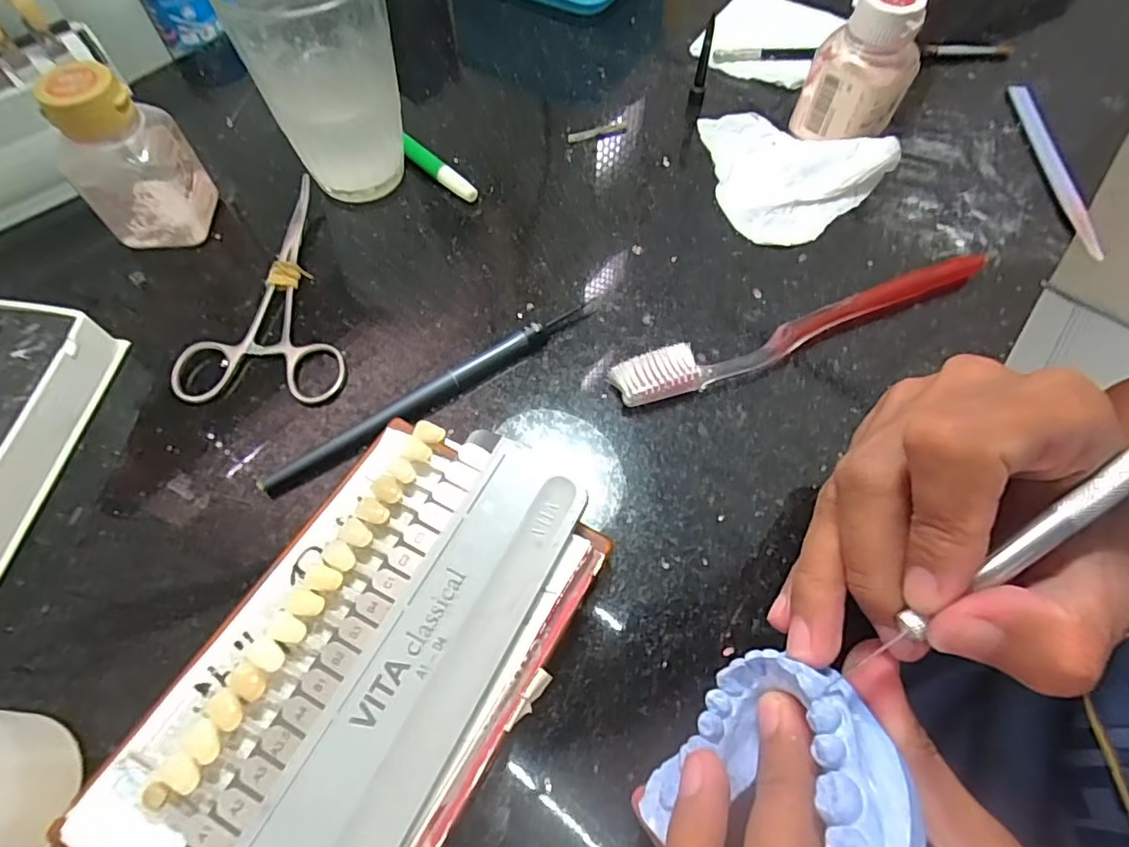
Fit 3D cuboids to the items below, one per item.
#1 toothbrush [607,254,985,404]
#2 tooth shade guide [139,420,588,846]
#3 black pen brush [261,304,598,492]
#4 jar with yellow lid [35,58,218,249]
[{"bbox_3d":[0.107,-0.041,0.258,0.180,0.012,0.021,-18,64,-9],"label":"toothbrush"},{"bbox_3d":[-0.055,0.066,0.178,0.071,0.009,0.144,25,63,10],"label":"tooth shade guide"},{"bbox_3d":[-0.052,-0.015,0.243,0.153,0.009,0.009,-31,67,-16],"label":"black pen brush"},{"bbox_3d":[-0.191,-0.116,0.257,0.042,0.071,0.035,-13,64,-7],"label":"jar with yellow lid"}]

